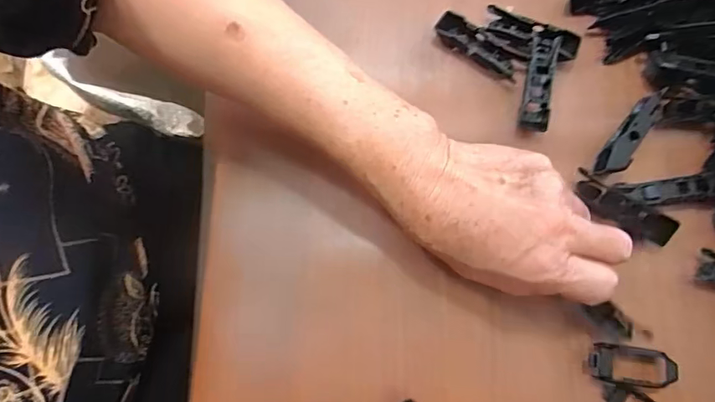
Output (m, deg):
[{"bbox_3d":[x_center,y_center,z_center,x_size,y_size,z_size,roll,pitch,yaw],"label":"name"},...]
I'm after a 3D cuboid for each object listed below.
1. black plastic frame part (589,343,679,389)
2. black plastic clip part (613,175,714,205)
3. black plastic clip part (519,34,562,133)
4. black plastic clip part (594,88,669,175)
[{"bbox_3d":[0.166,0.100,0.285,0.049,0.011,0.023,6,78,2],"label":"black plastic frame part"},{"bbox_3d":[0.198,-0.006,0.305,0.057,0.014,0.015,-4,77,0],"label":"black plastic clip part"},{"bbox_3d":[0.124,-0.079,0.322,0.018,0.013,0.069,12,78,3],"label":"black plastic clip part"},{"bbox_3d":[0.178,-0.044,0.308,0.018,0.009,0.065,34,89,8],"label":"black plastic clip part"}]

